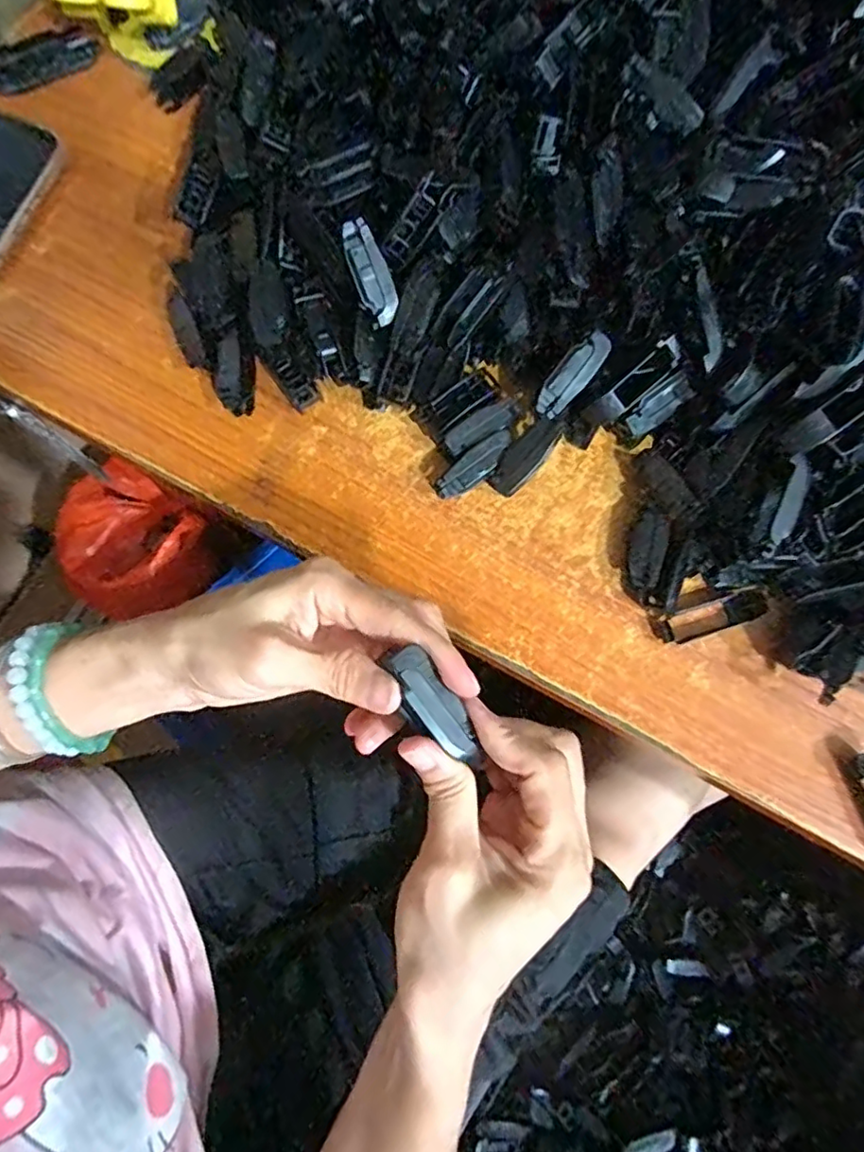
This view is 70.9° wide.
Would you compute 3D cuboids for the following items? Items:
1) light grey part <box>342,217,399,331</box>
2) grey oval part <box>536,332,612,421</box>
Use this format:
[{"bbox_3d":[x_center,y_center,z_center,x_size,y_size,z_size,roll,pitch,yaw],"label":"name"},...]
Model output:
[{"bbox_3d":[-0.030,-0.150,0.302,0.017,0.006,0.047,-25,116,-7],"label":"light grey part"},{"bbox_3d":[0.073,-0.104,0.314,0.018,0.004,0.048,42,99,10],"label":"grey oval part"}]

